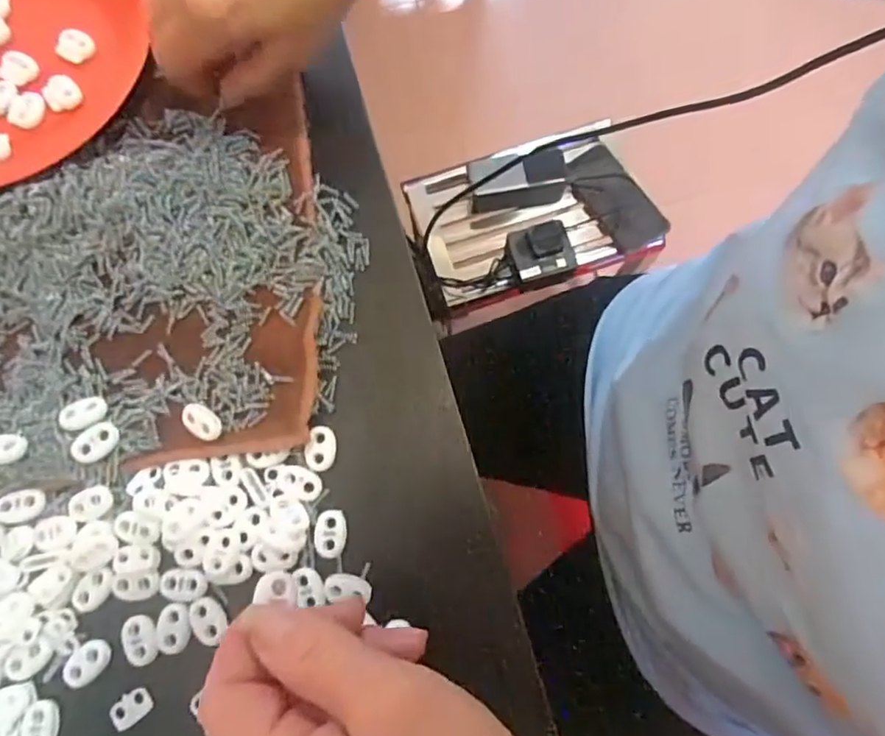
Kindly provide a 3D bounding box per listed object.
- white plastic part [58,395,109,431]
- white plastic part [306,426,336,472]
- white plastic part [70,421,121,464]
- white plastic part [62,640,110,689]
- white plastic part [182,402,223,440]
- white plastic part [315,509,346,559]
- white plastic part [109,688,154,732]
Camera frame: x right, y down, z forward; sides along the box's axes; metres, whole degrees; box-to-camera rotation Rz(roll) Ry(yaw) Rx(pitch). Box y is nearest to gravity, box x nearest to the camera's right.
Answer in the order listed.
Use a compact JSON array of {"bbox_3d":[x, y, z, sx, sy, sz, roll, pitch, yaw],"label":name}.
[{"bbox_3d":[-0.183,0.023,0.297,0.022,0.008,0.016,-15,75,-2],"label":"white plastic part"},{"bbox_3d":[-0.061,0.041,0.296,0.015,0.004,0.022,9,76,4],"label":"white plastic part"},{"bbox_3d":[-0.173,0.038,0.291,0.023,0.008,0.015,-40,78,-8],"label":"white plastic part"},{"bbox_3d":[-0.167,0.139,0.274,0.016,0.004,0.022,37,80,10],"label":"white plastic part"},{"bbox_3d":[-0.122,0.027,0.294,0.023,0.005,0.015,32,79,9],"label":"white plastic part"},{"bbox_3d":[-0.055,0.081,0.285,0.015,0.004,0.022,2,76,3],"label":"white plastic part"},{"bbox_3d":[-0.146,0.159,0.271,0.020,0.004,0.013,-30,77,-6],"label":"white plastic part"}]

